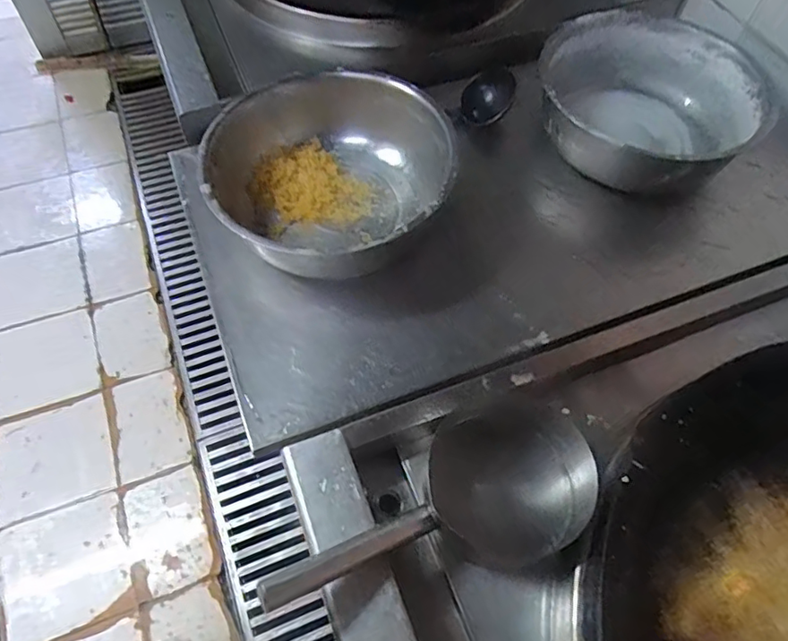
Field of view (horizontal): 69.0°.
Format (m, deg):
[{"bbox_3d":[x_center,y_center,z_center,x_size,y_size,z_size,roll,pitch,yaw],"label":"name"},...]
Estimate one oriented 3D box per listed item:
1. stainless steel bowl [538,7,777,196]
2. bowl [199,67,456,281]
[{"bbox_3d":[0.452,-0.393,1.049,0.385,0.137,0.385,1,59,-2],"label":"stainless steel bowl"},{"bbox_3d":[-0.095,-0.224,0.919,0.371,0.142,0.349,1,59,-2],"label":"bowl"}]

